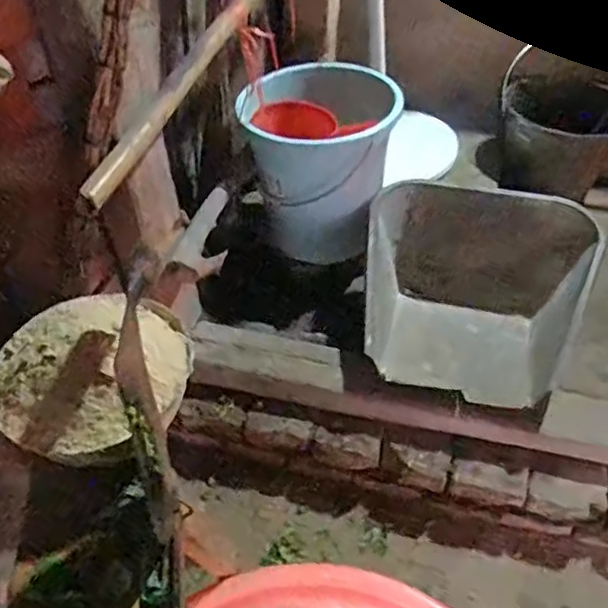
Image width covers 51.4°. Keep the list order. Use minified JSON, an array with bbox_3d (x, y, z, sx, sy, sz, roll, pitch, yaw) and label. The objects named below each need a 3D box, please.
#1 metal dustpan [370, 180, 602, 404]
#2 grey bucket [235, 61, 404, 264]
[{"bbox_3d":[0.311,0.001,1.229,0.406,0.244,0.479,12,48,15],"label":"metal dustpan"},{"bbox_3d":[0.039,-0.296,1.275,0.275,0.303,0.263,-2,46,2],"label":"grey bucket"}]

